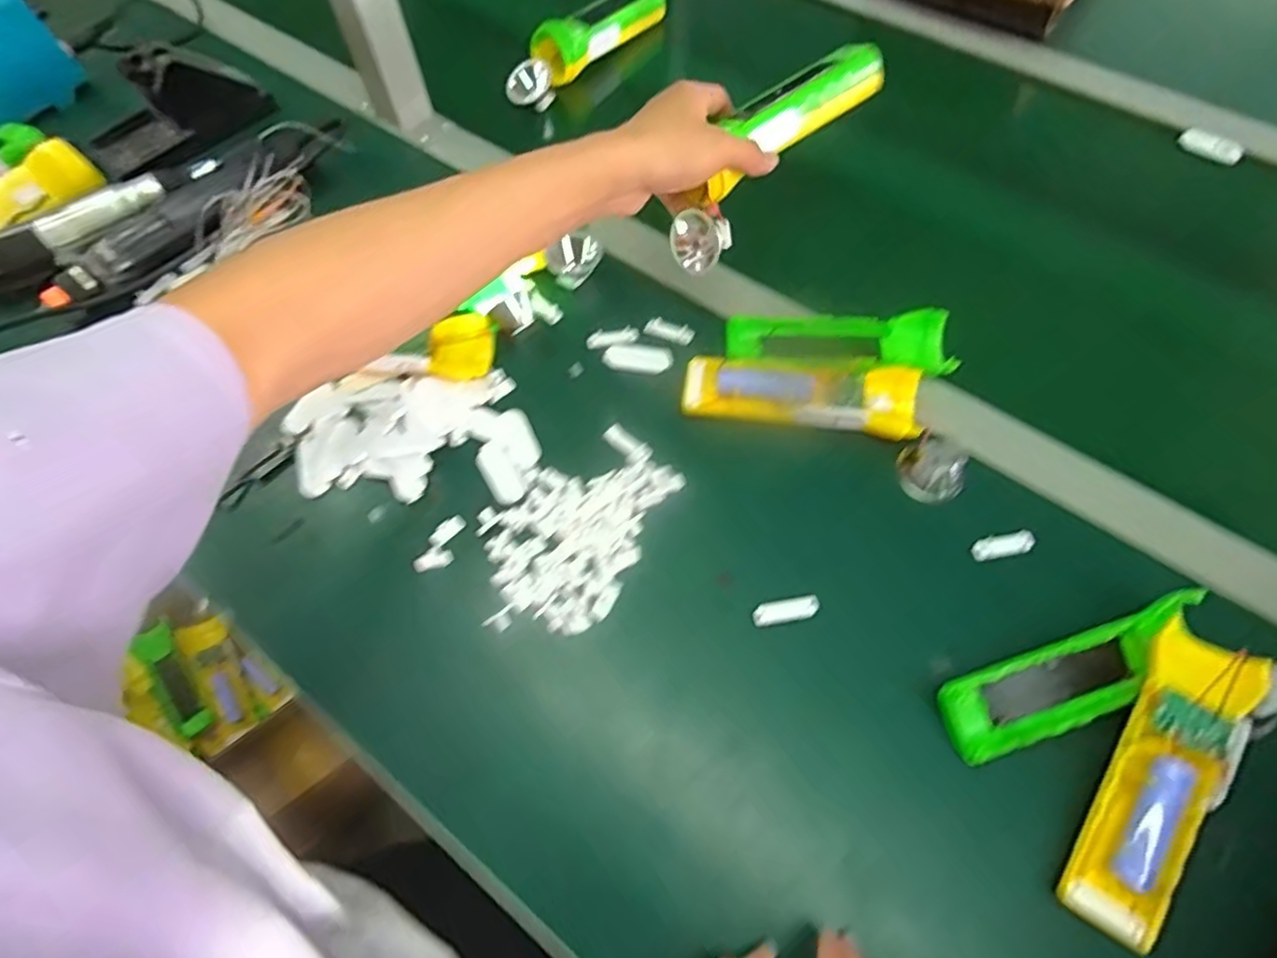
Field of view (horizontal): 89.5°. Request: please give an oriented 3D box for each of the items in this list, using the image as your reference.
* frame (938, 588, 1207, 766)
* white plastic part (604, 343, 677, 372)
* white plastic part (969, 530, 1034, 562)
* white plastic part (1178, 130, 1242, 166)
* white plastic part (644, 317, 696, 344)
[{"bbox_3d":[0.246,0.111,0.360,0.156,0.031,0.042,-18,64,-8],"label":"frame"},{"bbox_3d":[0.000,-0.093,0.491,0.051,0.005,0.021,5,63,4],"label":"white plastic part"},{"bbox_3d":[0.236,0.043,0.416,0.039,0.004,0.014,-9,63,-3],"label":"white plastic part"},{"bbox_3d":[0.531,-0.307,0.598,0.052,0.013,0.017,28,67,15],"label":"white plastic part"},{"bbox_3d":[0.024,-0.116,0.502,0.038,0.007,0.013,15,64,9],"label":"white plastic part"}]

